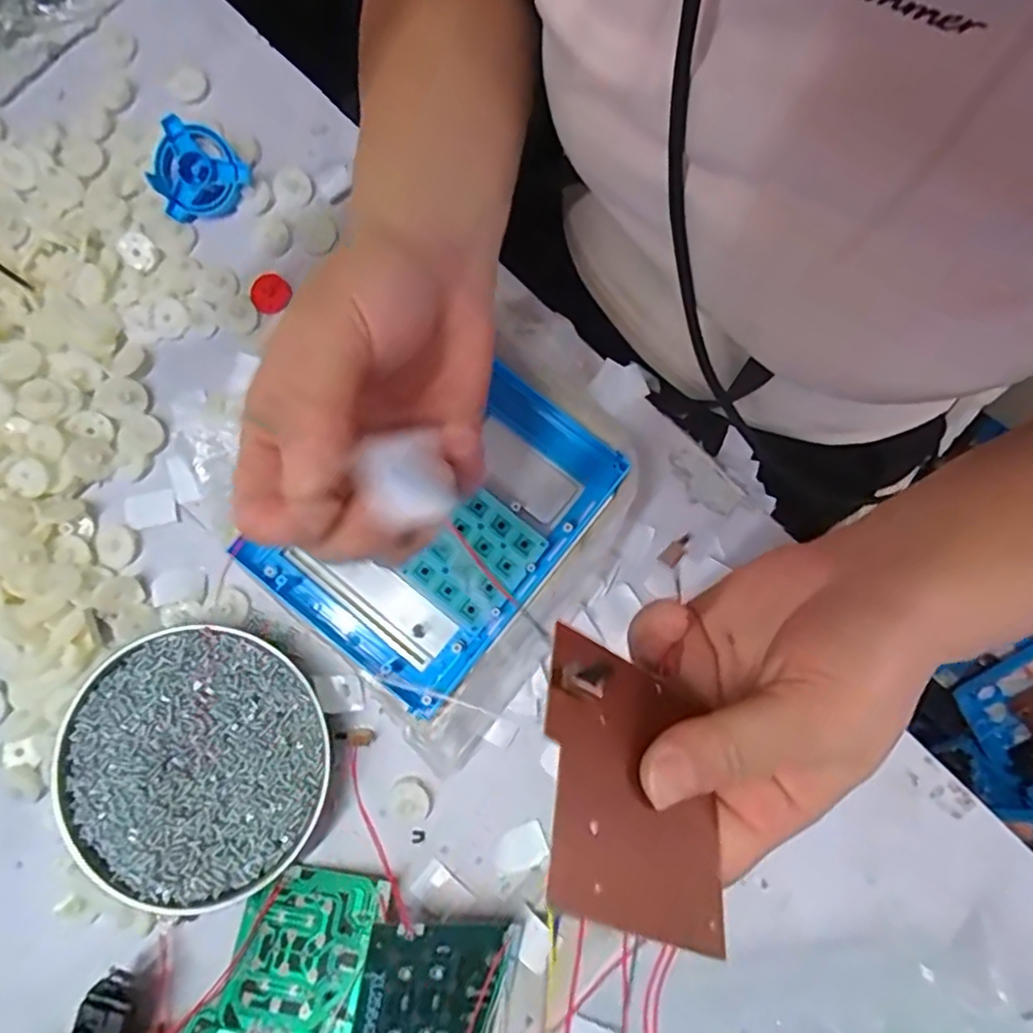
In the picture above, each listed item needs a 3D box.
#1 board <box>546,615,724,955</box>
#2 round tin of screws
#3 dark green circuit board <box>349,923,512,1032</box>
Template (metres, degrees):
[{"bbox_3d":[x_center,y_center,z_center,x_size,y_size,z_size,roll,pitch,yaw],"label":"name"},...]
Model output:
[{"bbox_3d":[0.035,0.075,0.180,0.072,0.008,0.069,33,47,-28],"label":"board"},{"bbox_3d":[-0.165,0.128,0.332,0.132,0.030,0.132,0,81,0],"label":"round tin of screws"},{"bbox_3d":[-0.042,0.231,0.308,0.066,0.007,0.068,10,86,-14],"label":"dark green circuit board"}]

